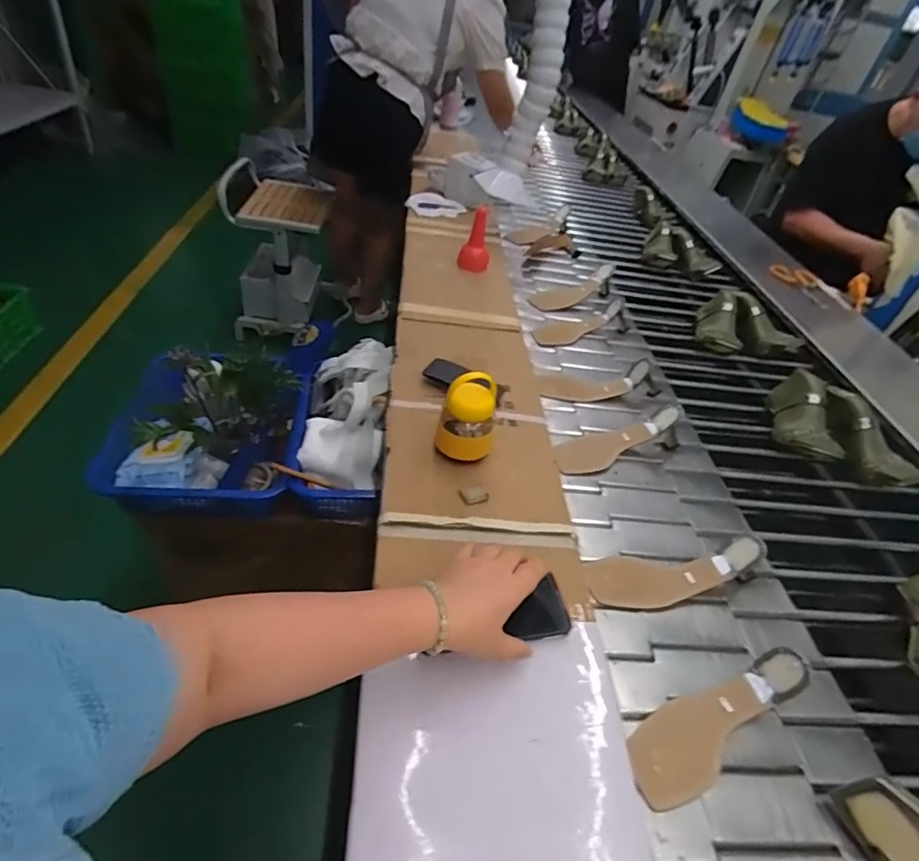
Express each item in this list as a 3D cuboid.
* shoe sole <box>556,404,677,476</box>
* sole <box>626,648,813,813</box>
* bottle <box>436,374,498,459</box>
[{"bbox_3d":[0.254,0.007,0.850,0.230,0.067,0.075,-14,48,-25],"label":"shoe sole"},{"bbox_3d":[0.267,0.303,0.547,0.219,0.052,0.075,-27,52,-13],"label":"sole"},{"bbox_3d":[0.010,-0.013,0.721,0.077,0.122,0.068,6,44,-7],"label":"bottle"}]

